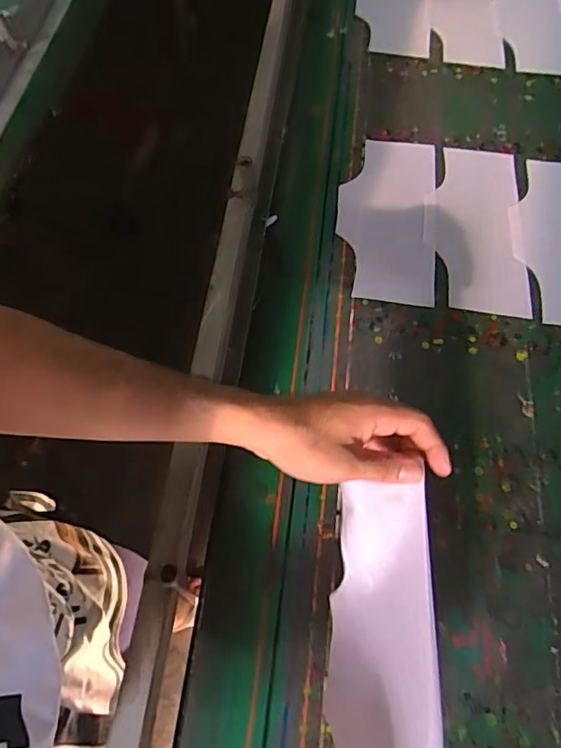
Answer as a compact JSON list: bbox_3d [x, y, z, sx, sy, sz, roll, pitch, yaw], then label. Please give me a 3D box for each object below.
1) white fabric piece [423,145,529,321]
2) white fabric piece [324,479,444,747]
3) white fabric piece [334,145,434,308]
[{"bbox_3d":[0.271,-0.214,0.734,0.134,0.004,0.300,7,62,2],"label":"white fabric piece"},{"bbox_3d":[0.073,0.224,0.381,0.069,0.088,0.240,5,64,1],"label":"white fabric piece"},{"bbox_3d":[0.148,-0.227,0.733,0.133,0.008,0.300,7,62,3],"label":"white fabric piece"}]

